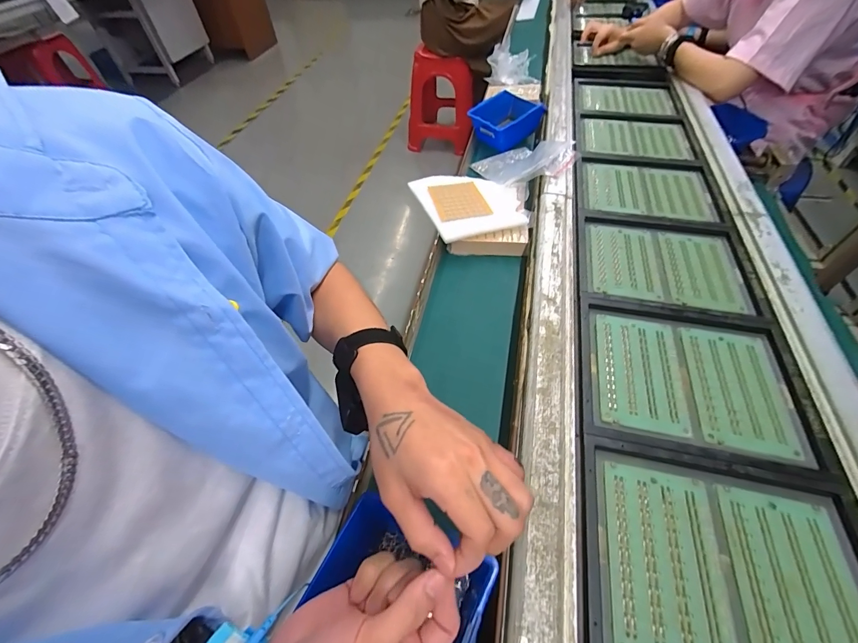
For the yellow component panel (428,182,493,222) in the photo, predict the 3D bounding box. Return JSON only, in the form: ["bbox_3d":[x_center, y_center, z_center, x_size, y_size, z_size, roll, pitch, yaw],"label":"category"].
[{"bbox_3d":[0.051,-0.210,0.639,0.083,0.010,0.122,-10,52,-5],"label":"yellow component panel"}]

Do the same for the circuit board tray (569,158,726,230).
[{"bbox_3d":[0.352,-0.217,0.607,0.217,0.015,0.182,8,52,9],"label":"circuit board tray"}]

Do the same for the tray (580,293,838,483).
[{"bbox_3d":[0.275,0.057,0.397,0.211,0.014,0.182,9,53,10],"label":"tray"}]

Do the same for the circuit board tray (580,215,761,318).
[{"bbox_3d":[0.314,-0.081,0.503,0.203,0.012,0.167,9,53,10],"label":"circuit board tray"}]

